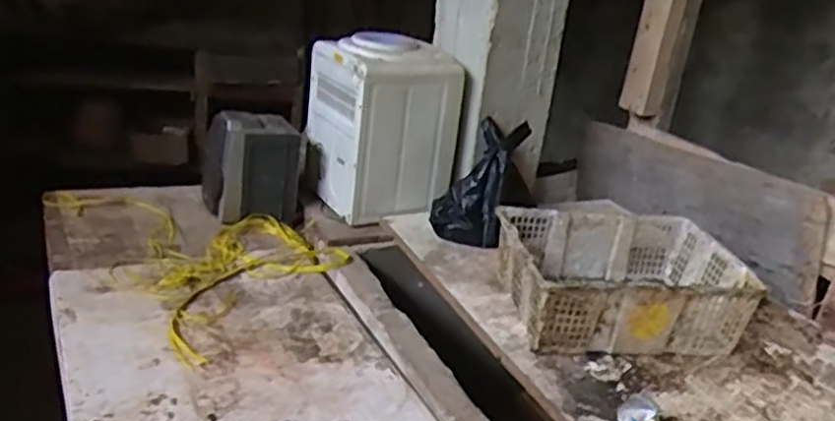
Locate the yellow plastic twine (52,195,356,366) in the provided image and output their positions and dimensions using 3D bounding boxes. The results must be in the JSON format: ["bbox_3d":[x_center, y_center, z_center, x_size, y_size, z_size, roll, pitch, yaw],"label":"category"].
[{"bbox_3d":[-0.492,0.075,1.649,0.471,0.028,0.790,-13,30,-40],"label":"yellow plastic twine"}]

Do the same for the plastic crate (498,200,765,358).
[{"bbox_3d":[0.417,0.146,1.477,0.463,0.163,0.336,2,23,-12],"label":"plastic crate"}]

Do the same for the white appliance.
[{"bbox_3d":[-0.093,-0.236,1.856,0.302,0.408,0.337,-7,26,-30],"label":"white appliance"}]

